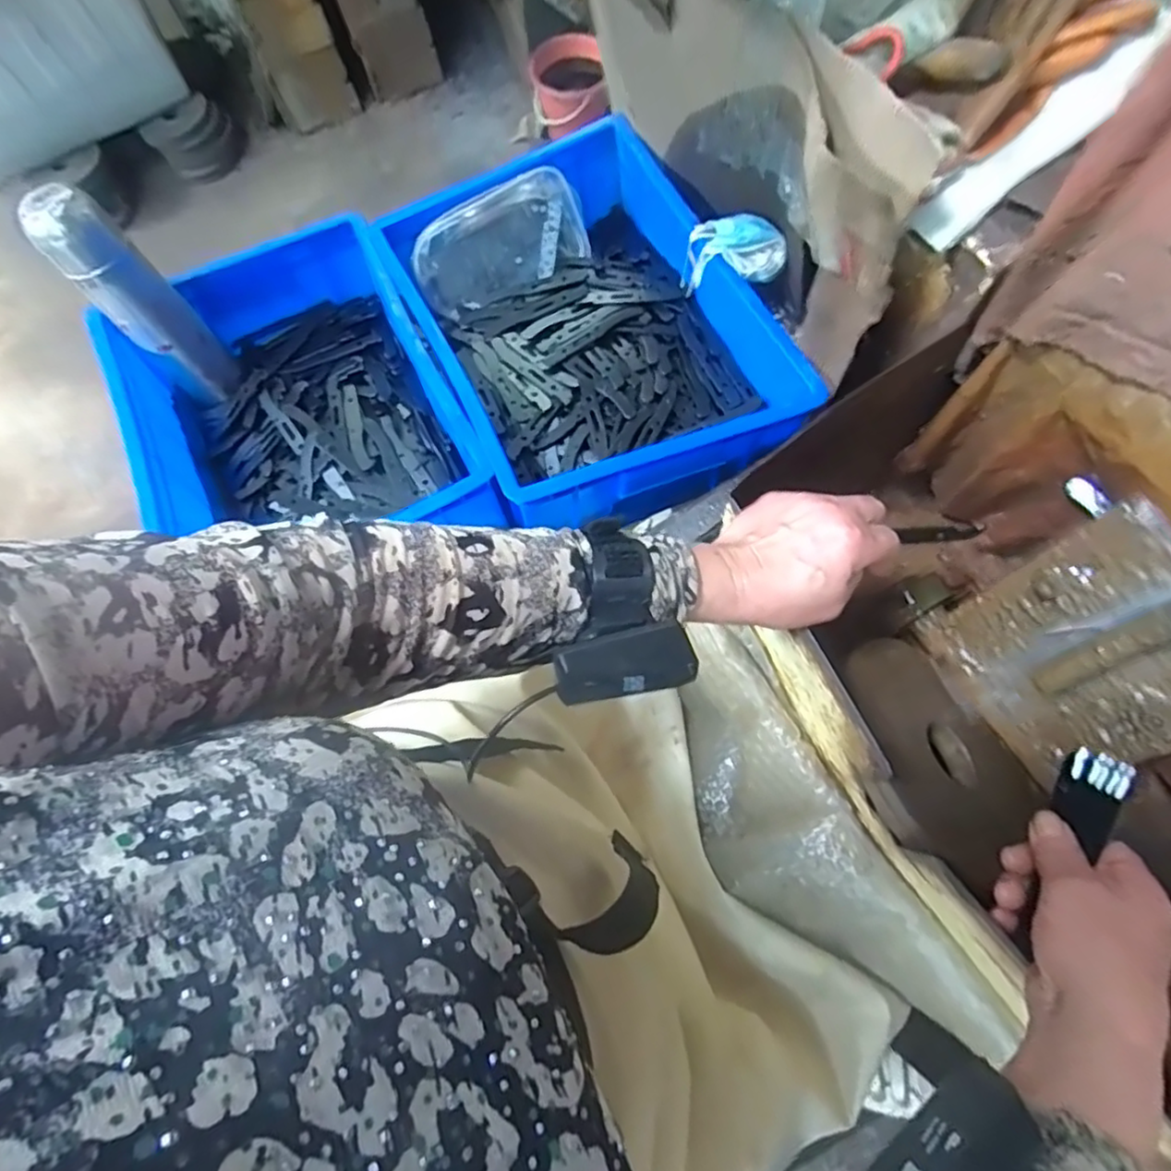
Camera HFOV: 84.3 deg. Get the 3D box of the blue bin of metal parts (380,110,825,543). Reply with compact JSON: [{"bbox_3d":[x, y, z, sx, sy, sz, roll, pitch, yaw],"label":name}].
[{"bbox_3d":[-0.005,-0.271,0.667,0.306,0.106,0.416,-23,73,-5],"label":"blue bin of metal parts"}]

